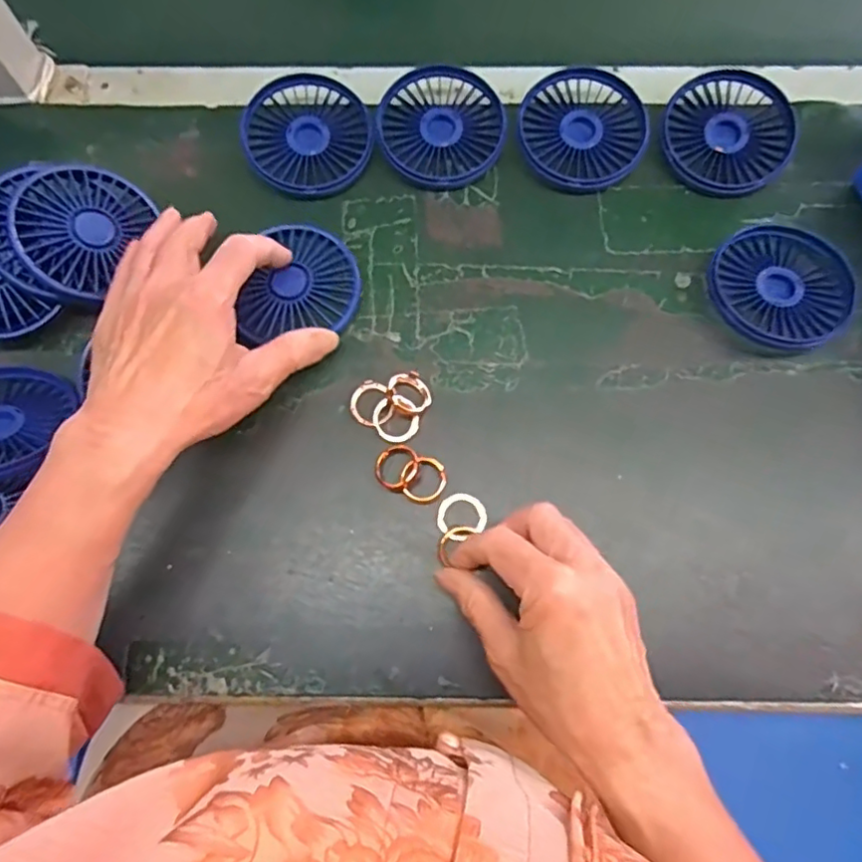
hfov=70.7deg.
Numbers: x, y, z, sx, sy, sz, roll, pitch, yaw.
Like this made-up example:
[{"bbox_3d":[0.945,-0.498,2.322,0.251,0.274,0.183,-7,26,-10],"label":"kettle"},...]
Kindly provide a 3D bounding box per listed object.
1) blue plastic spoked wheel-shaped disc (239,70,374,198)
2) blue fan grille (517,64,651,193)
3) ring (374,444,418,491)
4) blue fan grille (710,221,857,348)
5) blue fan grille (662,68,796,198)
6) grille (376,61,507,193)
[{"bbox_3d":[-0.085,-0.204,0.421,0.085,0.019,0.091,0,76,1],"label":"blue plastic spoked wheel-shaped disc"},{"bbox_3d":[0.104,-0.208,0.420,0.086,0.015,0.088,0,76,1],"label":"blue fan grille"},{"bbox_3d":[-0.021,0.022,0.365,0.023,0.005,0.029,26,78,7],"label":"ring"},{"bbox_3d":[0.221,-0.094,0.388,0.083,0.020,0.080,0,76,1],"label":"blue fan grille"},{"bbox_3d":[0.203,-0.205,0.419,0.084,0.015,0.090,0,76,1],"label":"blue fan grille"},{"bbox_3d":[0.007,-0.210,0.421,0.084,0.019,0.085,0,76,1],"label":"grille"}]

